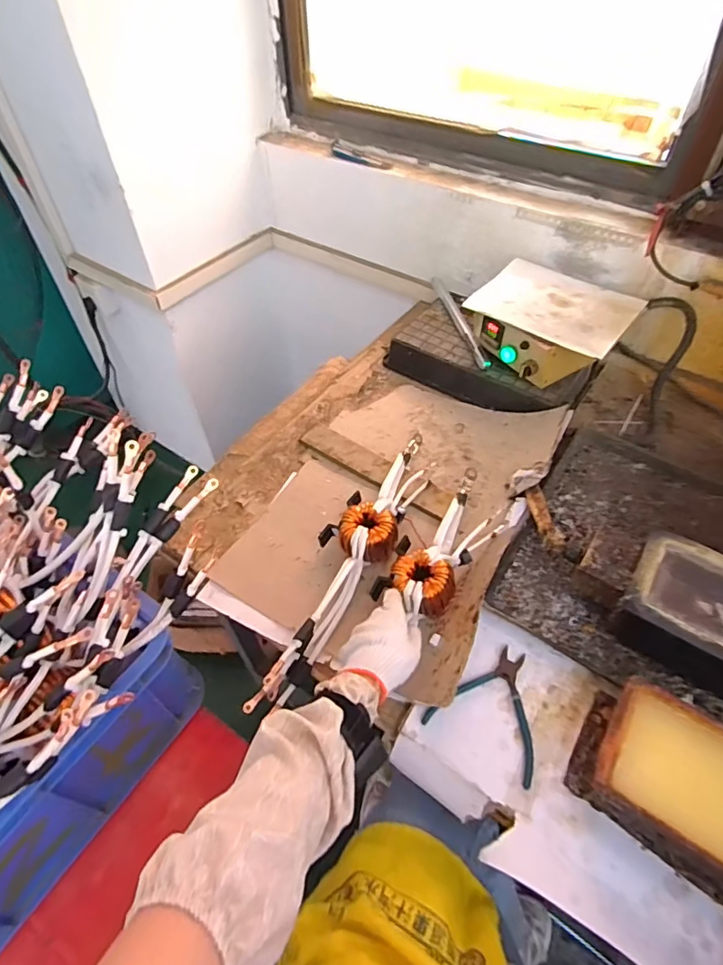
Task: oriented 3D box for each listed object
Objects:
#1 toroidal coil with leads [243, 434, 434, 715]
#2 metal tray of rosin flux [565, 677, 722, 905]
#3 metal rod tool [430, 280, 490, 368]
[{"bbox_3d":[-0.014,0.091,0.739,0.099,0.054,0.497,26,56,20],"label":"toroidal coil with leads"},{"bbox_3d":[0.344,0.314,0.511,0.229,0.080,0.132,30,57,23],"label":"metal tray of rosin flux"},{"bbox_3d":[0.195,-0.332,1.032,0.021,0.018,0.320,-10,51,-7],"label":"metal rod tool"}]

